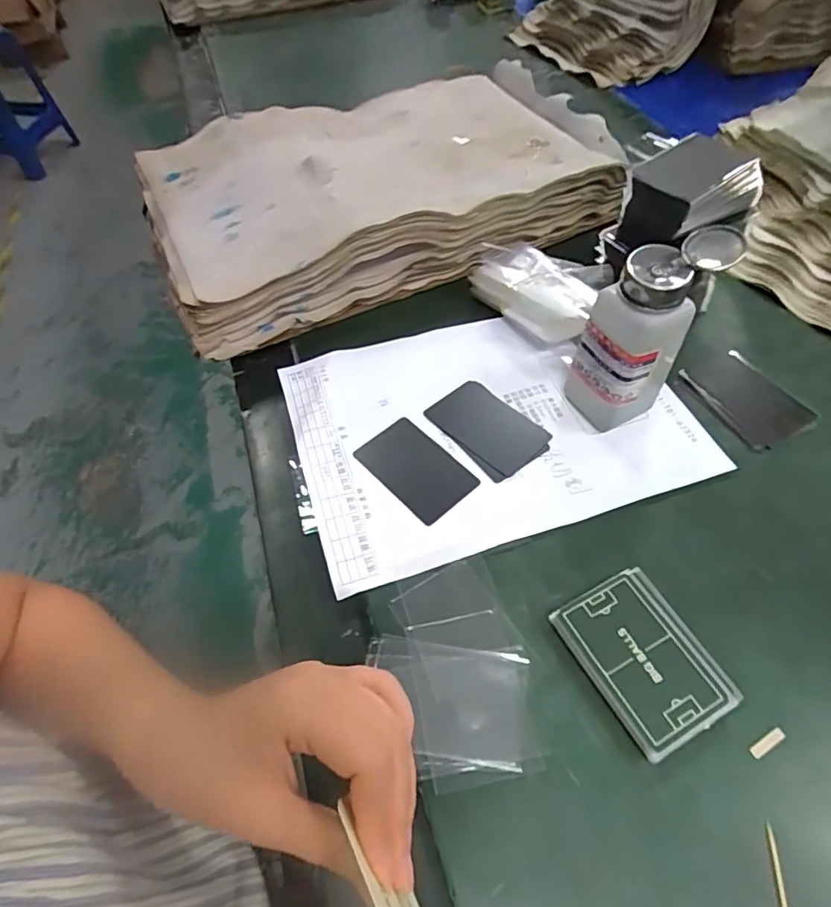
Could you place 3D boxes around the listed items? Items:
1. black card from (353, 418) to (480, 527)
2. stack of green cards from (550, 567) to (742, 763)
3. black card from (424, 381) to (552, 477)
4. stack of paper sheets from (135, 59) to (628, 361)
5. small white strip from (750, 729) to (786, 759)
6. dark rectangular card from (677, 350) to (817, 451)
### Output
[{"bbox_3d":[0.000,0.011,0.403,0.052,0.004,0.084,-38,61,-22],"label":"black card"},{"bbox_3d":[0.131,0.116,0.313,0.068,0.012,0.088,-23,57,-13],"label":"stack of green cards"},{"bbox_3d":[0.057,-0.023,0.436,0.057,0.004,0.090,-40,62,-23],"label":"black card"},{"bbox_3d":[-0.035,-0.277,0.561,0.444,0.087,0.257,-24,57,-14],"label":"stack of paper sheets"},{"bbox_3d":[0.190,0.156,0.293,0.022,0.004,0.006,-26,57,-15],"label":"small white strip"},{"bbox_3d":[0.268,-0.045,0.437,0.070,0.010,0.088,-23,59,-15],"label":"dark rectangular card"}]

